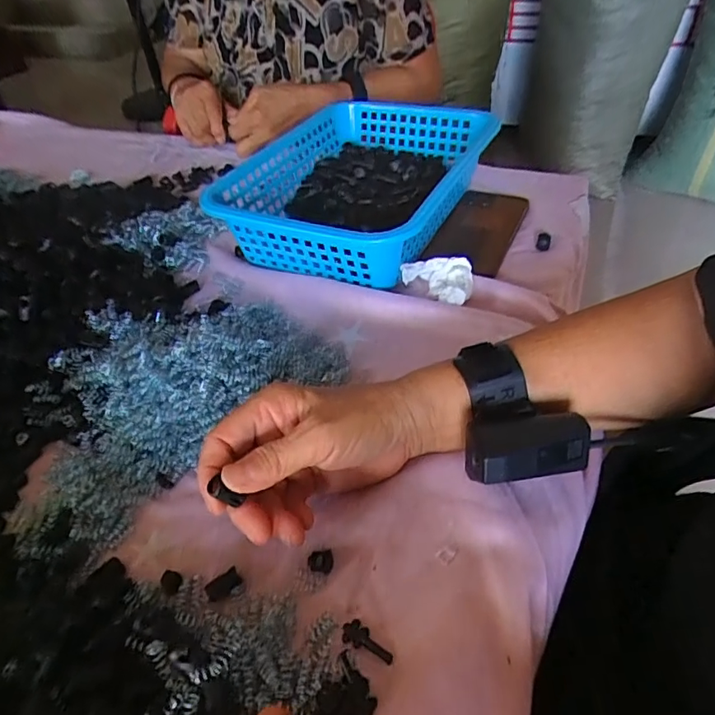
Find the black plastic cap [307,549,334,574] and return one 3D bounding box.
[{"bbox_3d":[-0.022,0.118,0.296,0.014,0.006,0.013,0,45,4],"label":"black plastic cap"}]

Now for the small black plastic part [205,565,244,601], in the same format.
[{"bbox_3d":[-0.076,0.128,0.288,0.020,0.005,0.011,-31,51,-25],"label":"small black plastic part"}]

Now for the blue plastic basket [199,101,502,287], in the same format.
[{"bbox_3d":[0.009,-0.186,0.543,0.208,0.076,0.303,18,49,21],"label":"blue plastic basket"}]

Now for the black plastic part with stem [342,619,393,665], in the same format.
[{"bbox_3d":[0.006,0.147,0.265,0.030,0.004,0.012,21,50,23],"label":"black plastic part with stem"}]

